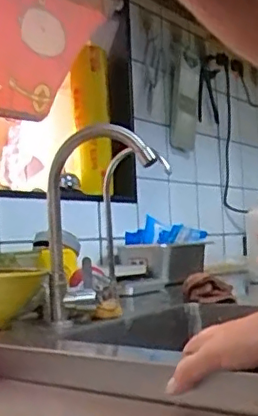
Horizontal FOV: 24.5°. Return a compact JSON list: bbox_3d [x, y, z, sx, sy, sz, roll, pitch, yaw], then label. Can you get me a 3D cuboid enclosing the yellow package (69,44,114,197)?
[{"bbox_3d":[-0.092,-0.209,1.428,0.094,0.344,0.068,-2,-3,1],"label":"yellow package"}]

